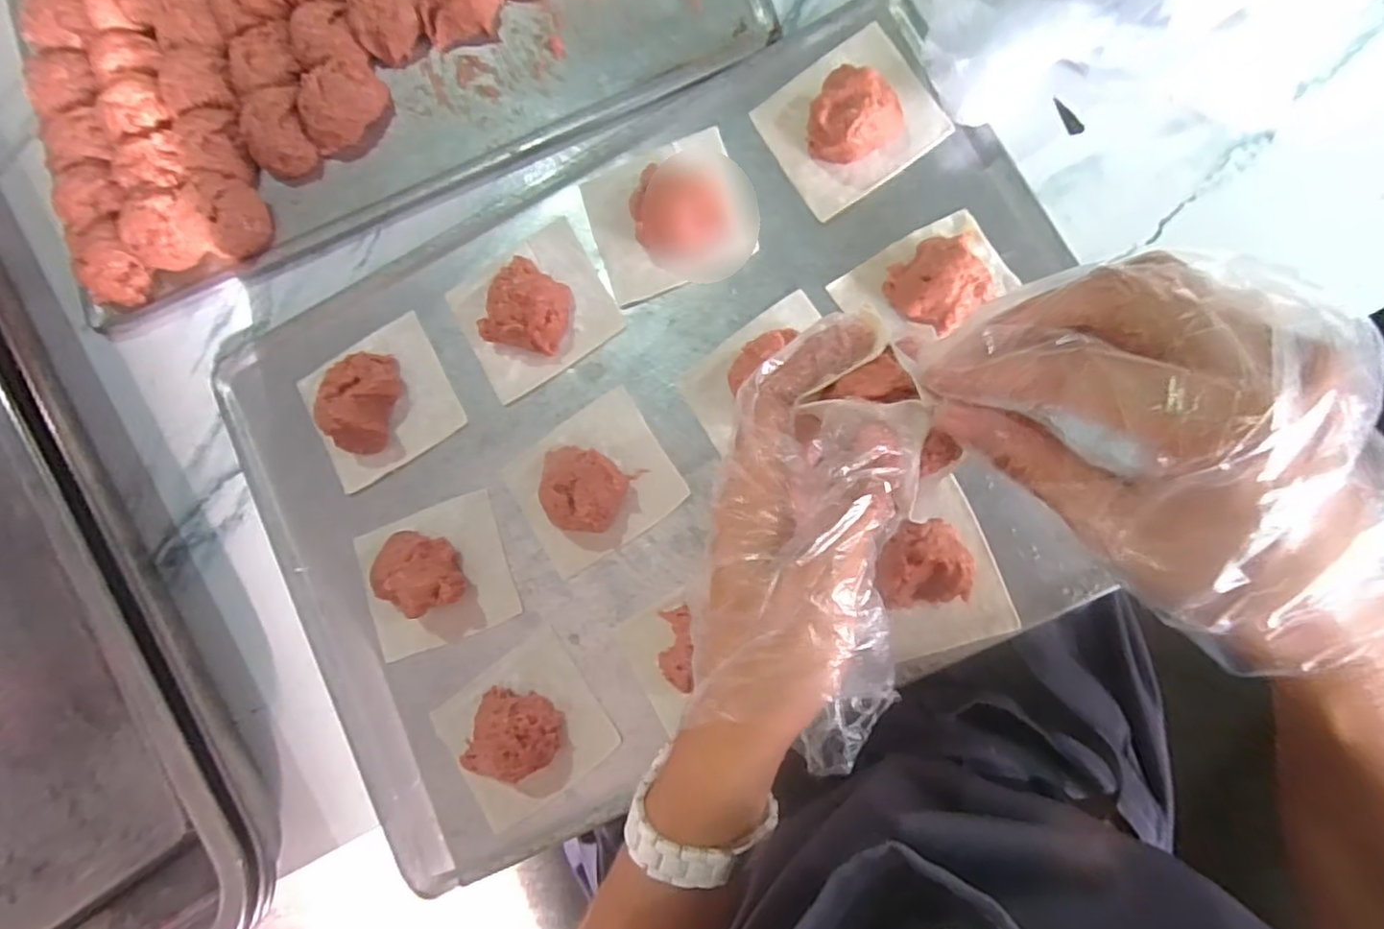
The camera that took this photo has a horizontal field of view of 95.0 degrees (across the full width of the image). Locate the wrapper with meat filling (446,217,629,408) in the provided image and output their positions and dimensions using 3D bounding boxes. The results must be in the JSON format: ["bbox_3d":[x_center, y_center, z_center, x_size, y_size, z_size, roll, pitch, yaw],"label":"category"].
[{"bbox_3d":[-0.092,-0.089,0.351,0.084,0.030,0.075,-31,82,5],"label":"wrapper with meat filling"}]

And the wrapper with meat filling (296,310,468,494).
[{"bbox_3d":[-0.187,-0.038,0.362,0.083,0.033,0.077,-30,82,5],"label":"wrapper with meat filling"}]

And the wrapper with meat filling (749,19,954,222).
[{"bbox_3d":[0.083,-0.187,0.330,0.081,0.031,0.075,-32,82,5],"label":"wrapper with meat filling"}]

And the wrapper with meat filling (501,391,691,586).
[{"bbox_3d":[-0.056,0.009,0.339,0.084,0.029,0.074,-33,82,5],"label":"wrapper with meat filling"}]

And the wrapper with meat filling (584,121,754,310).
[{"bbox_3d":[-0.015,-0.140,0.344,0.084,0.028,0.075,-21,83,6],"label":"wrapper with meat filling"}]

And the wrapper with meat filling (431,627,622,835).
[{"bbox_3d":[-0.093,0.143,0.330,0.084,0.031,0.072,-37,82,4],"label":"wrapper with meat filling"}]

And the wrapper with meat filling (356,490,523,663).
[{"bbox_3d":[-0.148,0.062,0.346,0.083,0.031,0.074,-21,83,6],"label":"wrapper with meat filling"}]

